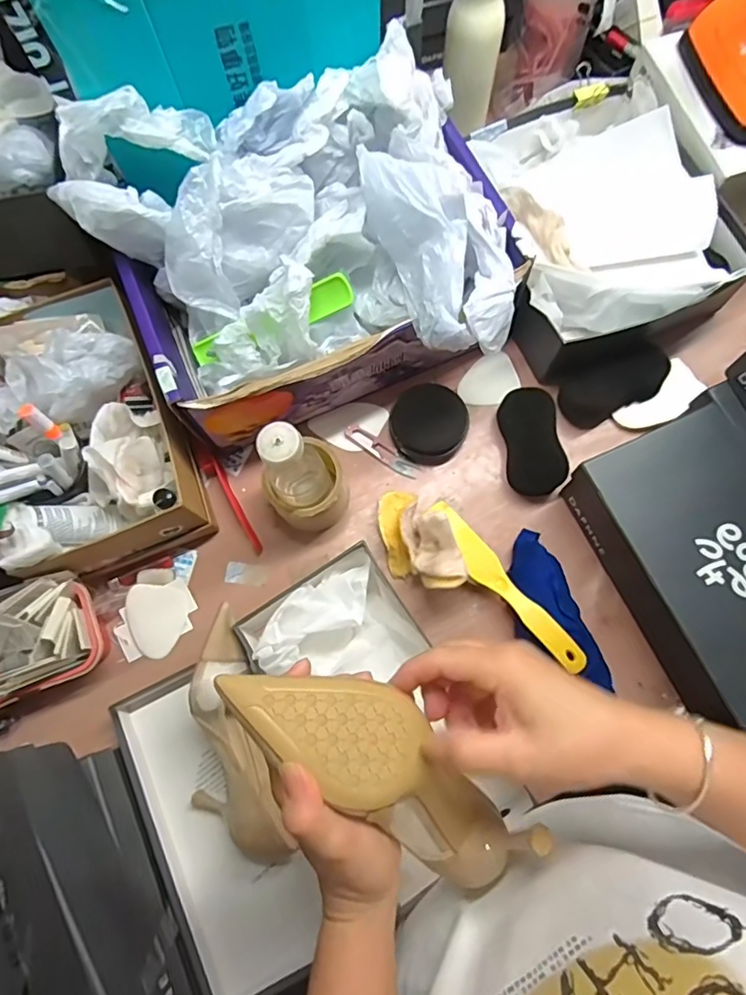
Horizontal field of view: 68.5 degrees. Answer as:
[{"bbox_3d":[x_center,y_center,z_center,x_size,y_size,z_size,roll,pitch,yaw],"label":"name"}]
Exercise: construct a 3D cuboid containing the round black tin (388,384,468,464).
[{"bbox_3d":[0.067,-0.090,0.659,0.090,0.025,0.099,0,75,2],"label":"round black tin"}]

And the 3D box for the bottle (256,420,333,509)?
[{"bbox_3d":[-0.078,-0.022,0.557,0.058,0.165,0.052,-14,75,-2],"label":"bottle"}]

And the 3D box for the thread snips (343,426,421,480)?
[{"bbox_3d":[0.010,-0.055,0.665,0.105,0.007,0.022,34,78,10],"label":"thread snips"}]

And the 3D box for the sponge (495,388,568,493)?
[{"bbox_3d":[0.189,-0.068,0.658,0.062,0.038,0.126,-7,75,0],"label":"sponge"}]

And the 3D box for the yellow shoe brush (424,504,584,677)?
[{"bbox_3d":[0.140,0.093,0.589,0.035,0.019,0.223,-37,77,-8],"label":"yellow shoe brush"}]

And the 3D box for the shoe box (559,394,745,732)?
[{"bbox_3d":[0.351,0.066,0.560,0.170,0.101,0.282,-24,75,-5],"label":"shoe box"}]

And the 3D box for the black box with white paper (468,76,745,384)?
[{"bbox_3d":[0.259,-0.343,0.682,0.264,0.116,0.341,-19,75,-4],"label":"black box with white paper"}]

